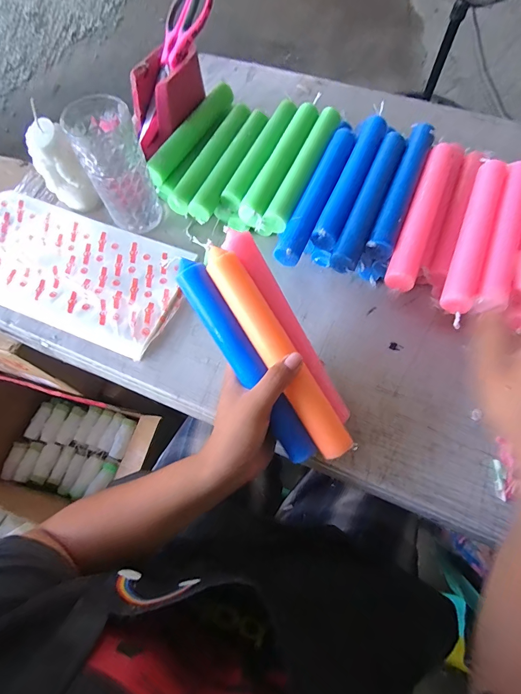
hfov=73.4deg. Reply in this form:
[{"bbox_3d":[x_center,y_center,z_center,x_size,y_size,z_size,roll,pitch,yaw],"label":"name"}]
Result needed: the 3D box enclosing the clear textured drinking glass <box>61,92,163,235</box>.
[{"bbox_3d":[-0.167,-0.208,0.415,0.065,0.133,0.068,-27,69,-9],"label":"clear textured drinking glass"}]

